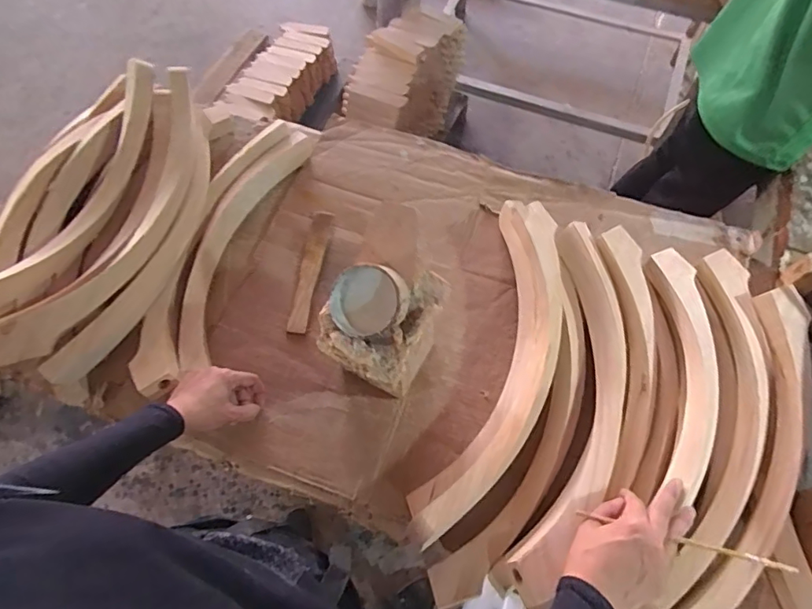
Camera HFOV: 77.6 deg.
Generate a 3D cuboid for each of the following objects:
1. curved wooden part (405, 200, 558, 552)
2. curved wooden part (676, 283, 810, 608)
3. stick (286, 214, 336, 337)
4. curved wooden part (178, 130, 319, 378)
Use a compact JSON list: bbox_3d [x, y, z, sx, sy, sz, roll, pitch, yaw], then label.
[{"bbox_3d":[0.134,0.072,0.699,0.129,0.053,0.523,18,65,9],"label":"curved wooden part"},{"bbox_3d":[0.403,0.198,0.598,0.108,0.049,0.502,30,68,14],"label":"curved wooden part"},{"bbox_3d":[-0.158,-0.058,0.828,0.035,0.022,0.227,7,64,3],"label":"stick"},{"bbox_3d":[-0.268,-0.125,0.823,0.095,0.046,0.466,17,67,8],"label":"curved wooden part"}]

